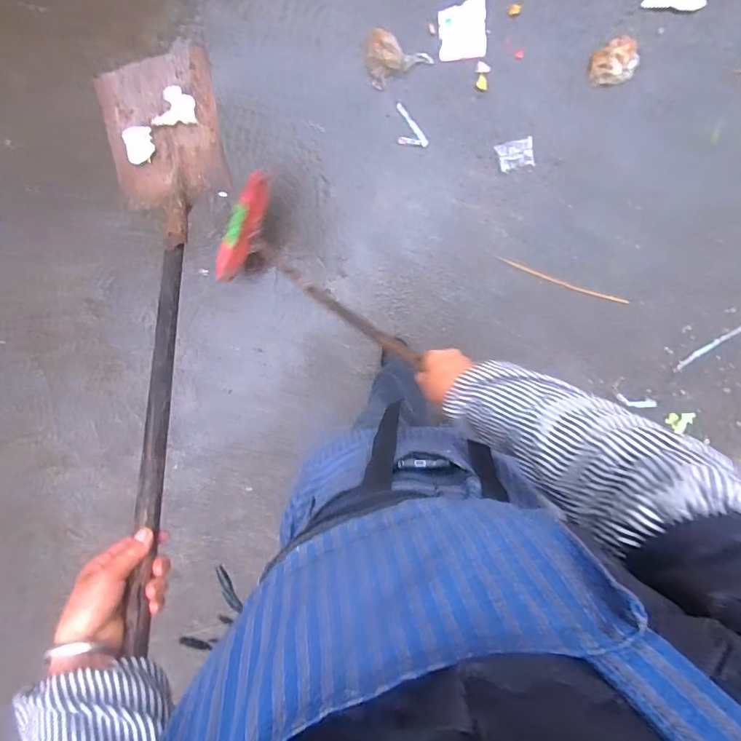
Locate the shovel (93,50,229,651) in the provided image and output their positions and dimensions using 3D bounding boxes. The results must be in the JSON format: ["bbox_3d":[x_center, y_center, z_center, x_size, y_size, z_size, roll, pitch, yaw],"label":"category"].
[{"bbox_3d":[-0.320,-0.118,0.634,0.185,0.110,0.877,-10,65,5],"label":"shovel"}]

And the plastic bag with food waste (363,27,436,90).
[{"bbox_3d":[0.062,-0.812,1.133,0.163,0.043,0.128,-25,97,7],"label":"plastic bag with food waste"}]

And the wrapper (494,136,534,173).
[{"bbox_3d":[0.383,-0.569,1.173,0.093,0.011,0.069,-11,99,5],"label":"wrapper"}]

